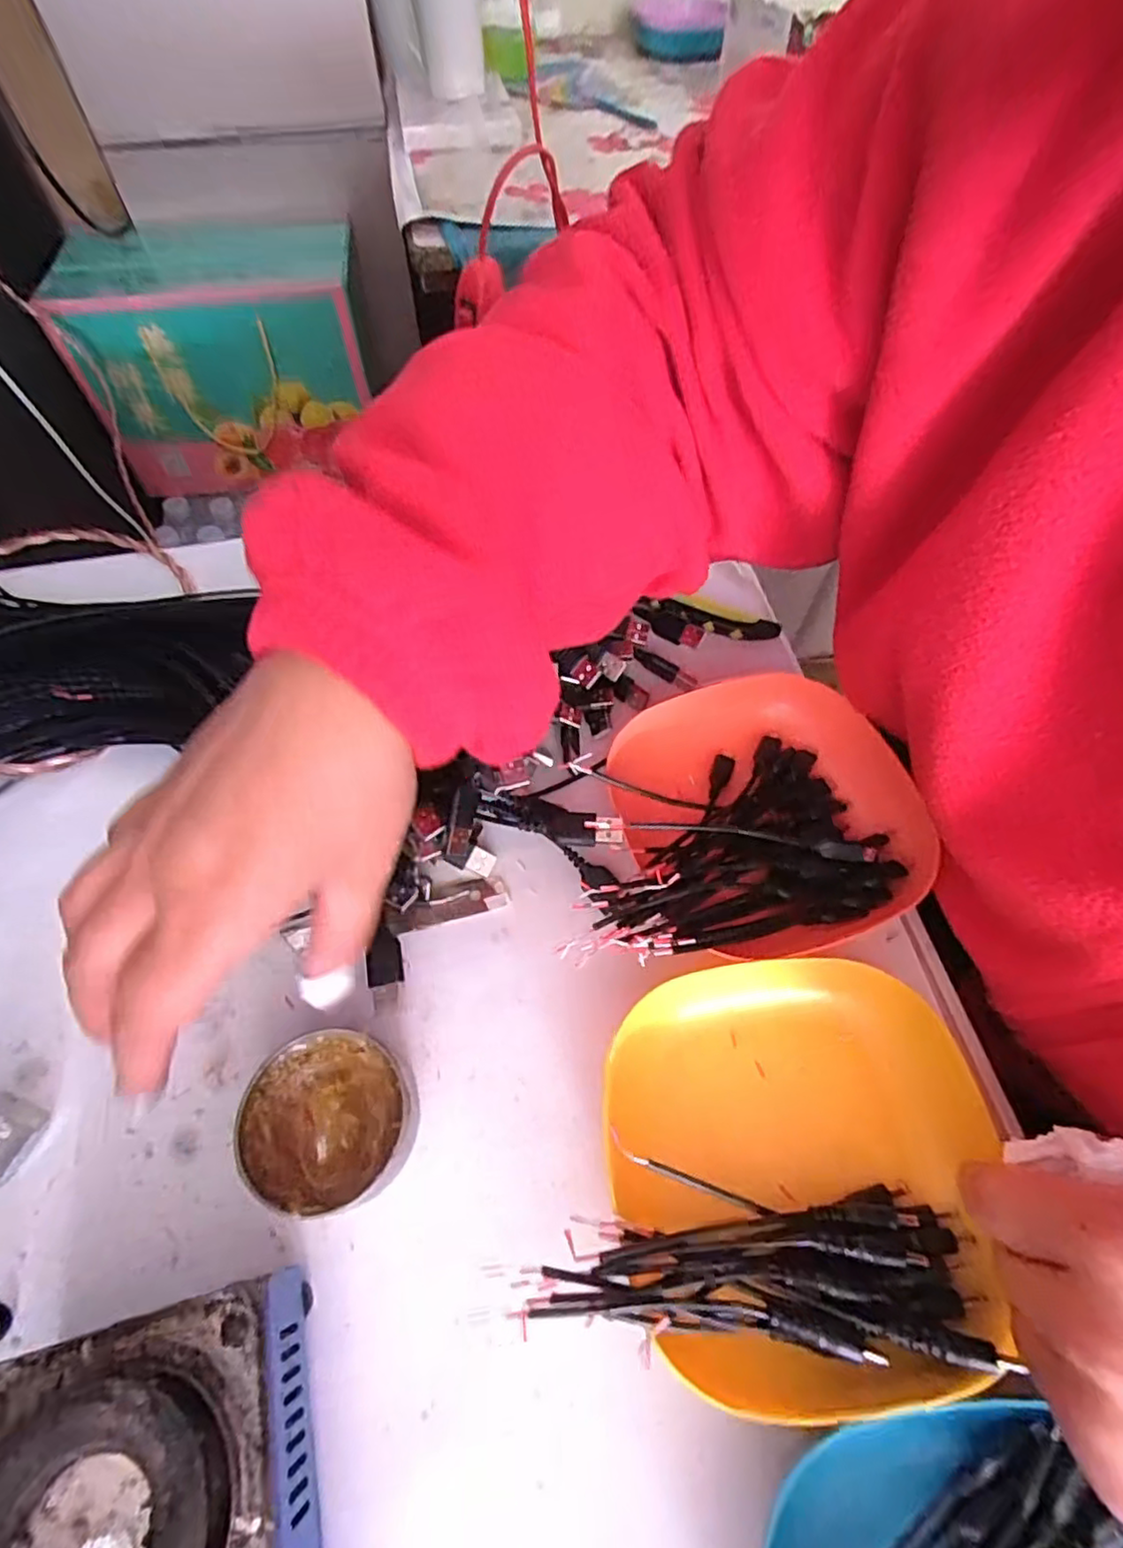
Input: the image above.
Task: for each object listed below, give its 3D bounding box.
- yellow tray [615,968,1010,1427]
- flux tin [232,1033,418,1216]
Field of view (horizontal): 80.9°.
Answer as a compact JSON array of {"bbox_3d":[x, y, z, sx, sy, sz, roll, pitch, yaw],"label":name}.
[{"bbox_3d":[0.093,0.146,0.253,0.145,0.031,0.138,-3,60,-3],"label":"yellow tray"},{"bbox_3d":[-0.091,0.137,0.262,0.068,0.027,0.061,-7,60,-6],"label":"flux tin"}]

